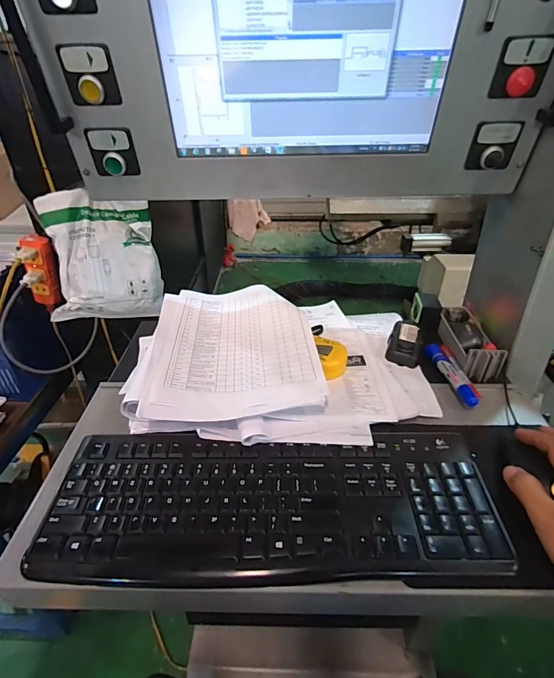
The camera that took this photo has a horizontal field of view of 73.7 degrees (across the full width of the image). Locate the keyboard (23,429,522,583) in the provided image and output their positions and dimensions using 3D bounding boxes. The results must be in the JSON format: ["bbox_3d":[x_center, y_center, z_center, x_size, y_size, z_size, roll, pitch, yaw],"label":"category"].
[{"bbox_3d":[-0.007,0.158,0.370,0.430,0.023,0.149,0,34,1],"label":"keyboard"}]

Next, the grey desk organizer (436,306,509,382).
[{"bbox_3d":[0.296,-0.003,0.577,0.060,0.040,0.158,1,34,2],"label":"grey desk organizer"}]

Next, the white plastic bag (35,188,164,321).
[{"bbox_3d":[-0.345,-0.164,0.744,0.211,0.245,0.050,-6,8,-23],"label":"white plastic bag"}]

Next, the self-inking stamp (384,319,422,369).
[{"bbox_3d":[0.203,0.000,0.587,0.047,0.024,0.101,11,36,16],"label":"self-inking stamp"}]

